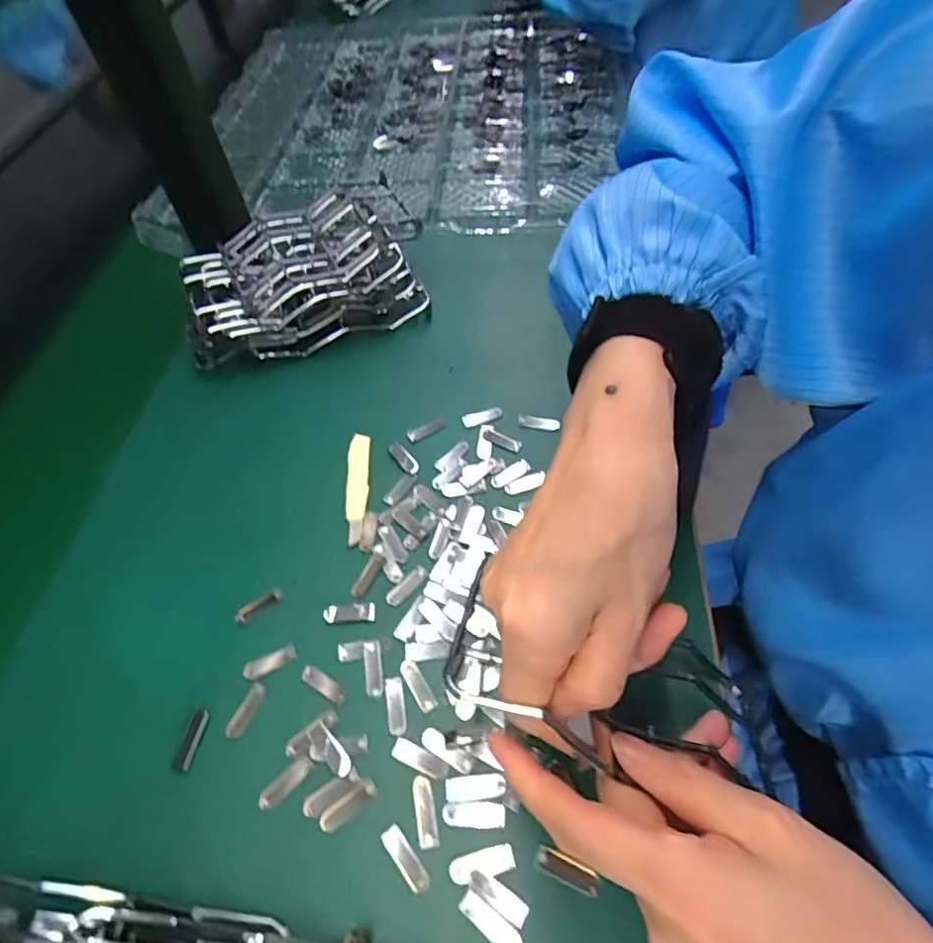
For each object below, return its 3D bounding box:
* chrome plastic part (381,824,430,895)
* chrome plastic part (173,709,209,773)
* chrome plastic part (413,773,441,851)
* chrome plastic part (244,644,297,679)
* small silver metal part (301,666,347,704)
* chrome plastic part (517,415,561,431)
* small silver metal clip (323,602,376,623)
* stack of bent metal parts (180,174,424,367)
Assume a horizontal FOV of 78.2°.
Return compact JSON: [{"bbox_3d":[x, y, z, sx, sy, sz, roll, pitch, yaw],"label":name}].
[{"bbox_3d":[-0.027,0.171,0.253,0.009,0.004,0.029,-36,60,-19],"label":"chrome plastic part"},{"bbox_3d":[-0.138,0.135,0.289,0.007,0.005,0.027,6,56,9],"label":"chrome plastic part"},{"bbox_3d":[-0.019,0.156,0.263,0.009,0.004,0.029,-12,55,-4],"label":"chrome plastic part"},{"bbox_3d":[-0.106,0.102,0.308,0.028,0.004,0.011,-23,56,-12],"label":"chrome plastic part"},{"bbox_3d":[-0.075,0.112,0.301,0.029,0.004,0.009,27,61,22],"label":"small silver metal part"},{"bbox_3d":[0.049,-0.033,0.391,0.028,0.004,0.008,9,56,11],"label":"chrome plastic part"},{"bbox_3d":[-0.066,0.080,0.323,0.029,0.004,0.011,-3,55,3],"label":"small silver metal clip"},{"bbox_3d":[-0.132,-0.159,0.459,0.189,0.063,0.115,-21,56,-10],"label":"stack of bent metal parts"}]

